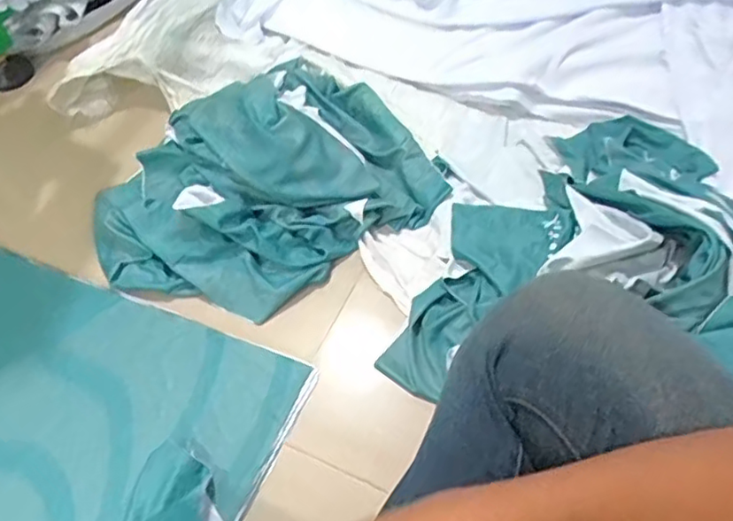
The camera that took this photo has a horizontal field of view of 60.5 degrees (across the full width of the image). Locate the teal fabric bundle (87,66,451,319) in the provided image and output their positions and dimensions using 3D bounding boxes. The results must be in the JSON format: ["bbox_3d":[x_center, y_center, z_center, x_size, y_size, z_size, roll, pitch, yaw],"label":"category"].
[{"bbox_3d":[-0.145,-0.116,0.815,0.429,0.103,0.333,-32,59,-17],"label":"teal fabric bundle"}]

